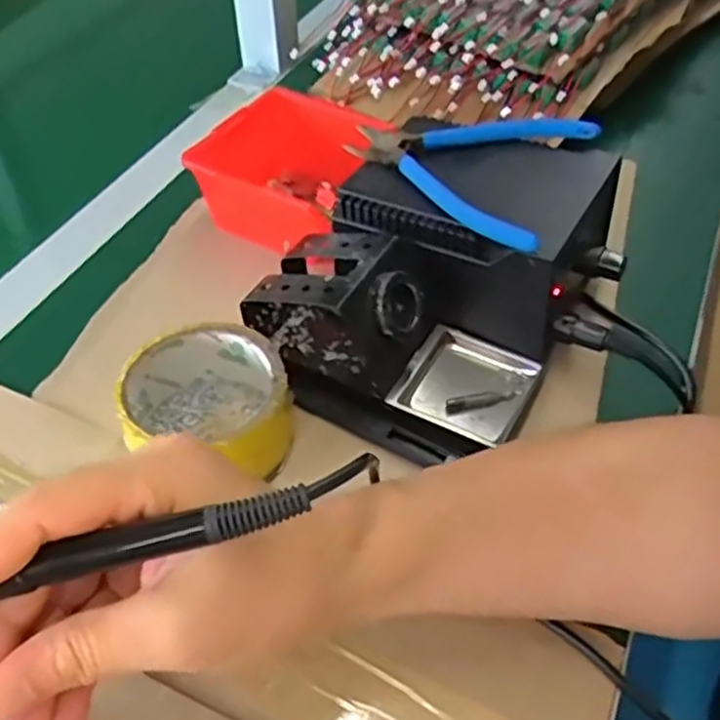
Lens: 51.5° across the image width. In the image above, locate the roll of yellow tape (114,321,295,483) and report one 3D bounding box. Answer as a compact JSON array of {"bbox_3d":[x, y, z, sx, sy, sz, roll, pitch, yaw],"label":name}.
[{"bbox_3d":[-0.080,0.023,0.399,0.088,0.046,0.082,-1,48,-2],"label":"roll of yellow tape"}]

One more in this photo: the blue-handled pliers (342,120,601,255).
[{"bbox_3d":[0.056,-0.115,0.433,0.130,0.020,0.115,19,51,17],"label":"blue-handled pliers"}]

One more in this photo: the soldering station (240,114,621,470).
[{"bbox_3d":[0.047,-0.054,0.439,0.158,0.094,0.199,28,53,22],"label":"soldering station"}]

